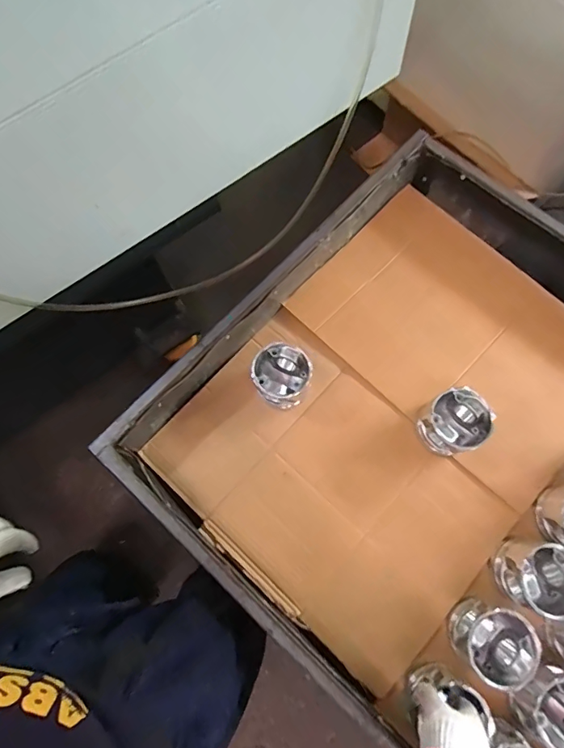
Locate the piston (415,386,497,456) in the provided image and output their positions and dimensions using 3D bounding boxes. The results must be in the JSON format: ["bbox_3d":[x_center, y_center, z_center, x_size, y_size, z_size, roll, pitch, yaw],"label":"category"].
[{"bbox_3d":[0.271,0.079,0.723,0.092,0.090,0.088,-1,74,2],"label":"piston"}]

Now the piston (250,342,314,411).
[{"bbox_3d":[-0.002,0.005,0.747,0.087,0.089,0.088,-1,74,2],"label":"piston"}]

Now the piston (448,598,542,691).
[{"bbox_3d":[0.293,0.368,0.627,0.098,0.091,0.098,34,78,11],"label":"piston"}]

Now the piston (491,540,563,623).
[{"bbox_3d":[0.366,0.288,0.641,0.101,0.062,0.096,-1,74,2],"label":"piston"}]

